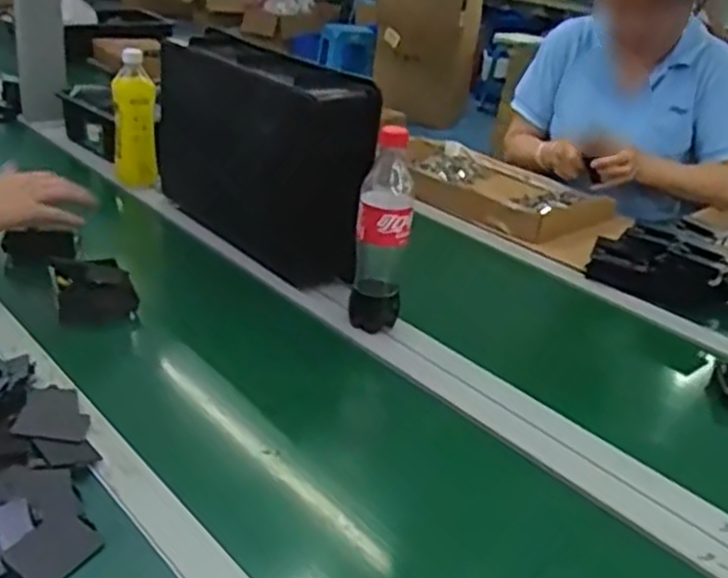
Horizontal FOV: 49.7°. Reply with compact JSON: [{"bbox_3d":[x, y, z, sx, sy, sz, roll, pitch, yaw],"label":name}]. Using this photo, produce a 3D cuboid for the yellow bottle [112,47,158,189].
[{"bbox_3d":[-0.381,-0.275,1.306,0.068,0.211,0.066,-5,28,-21],"label":"yellow bottle"}]

